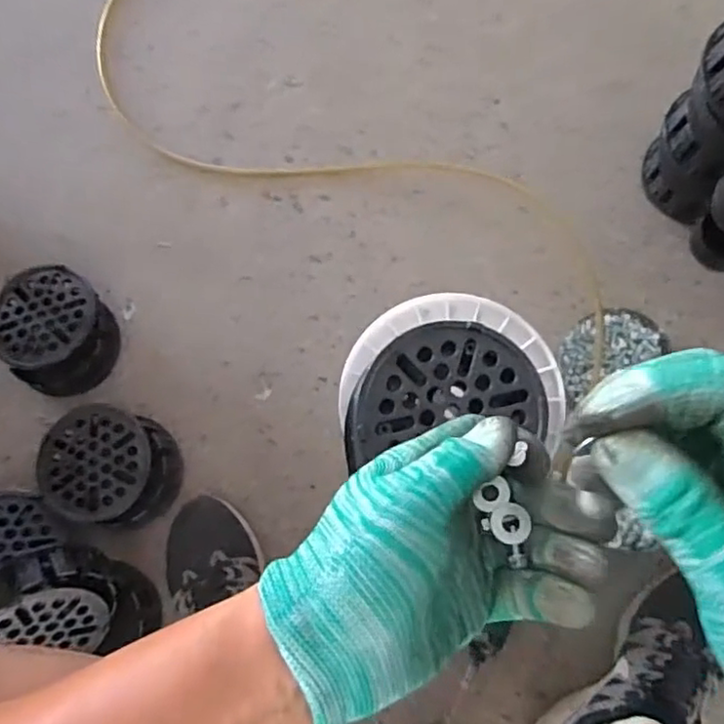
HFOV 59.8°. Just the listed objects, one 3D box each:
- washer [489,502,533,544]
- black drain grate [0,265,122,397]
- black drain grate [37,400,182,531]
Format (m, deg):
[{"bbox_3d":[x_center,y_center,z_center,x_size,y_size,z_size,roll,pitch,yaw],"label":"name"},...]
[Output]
[{"bbox_3d":[0.068,0.074,0.287,0.017,0.004,0.018,38,87,8],"label":"washer"},{"bbox_3d":[-0.381,-0.039,0.788,0.135,0.068,0.161,-34,81,-3],"label":"black drain grate"},{"bbox_3d":[-0.301,0.124,0.752,0.158,0.057,0.134,13,79,6],"label":"black drain grate"}]

